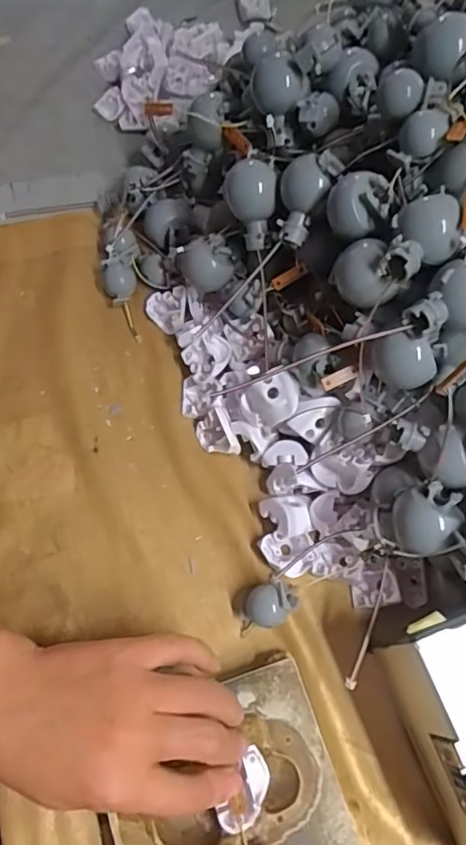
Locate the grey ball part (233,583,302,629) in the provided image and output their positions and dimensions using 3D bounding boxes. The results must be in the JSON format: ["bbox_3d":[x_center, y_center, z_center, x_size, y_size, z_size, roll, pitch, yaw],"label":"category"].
[{"bbox_3d":[0.019,0.109,0.344,0.035,0.029,0.024,-6,67,-5],"label":"grey ball part"}]

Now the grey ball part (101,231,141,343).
[{"bbox_3d":[-0.083,-0.101,0.428,0.026,0.018,0.083,-6,67,-5],"label":"grey ball part"}]

